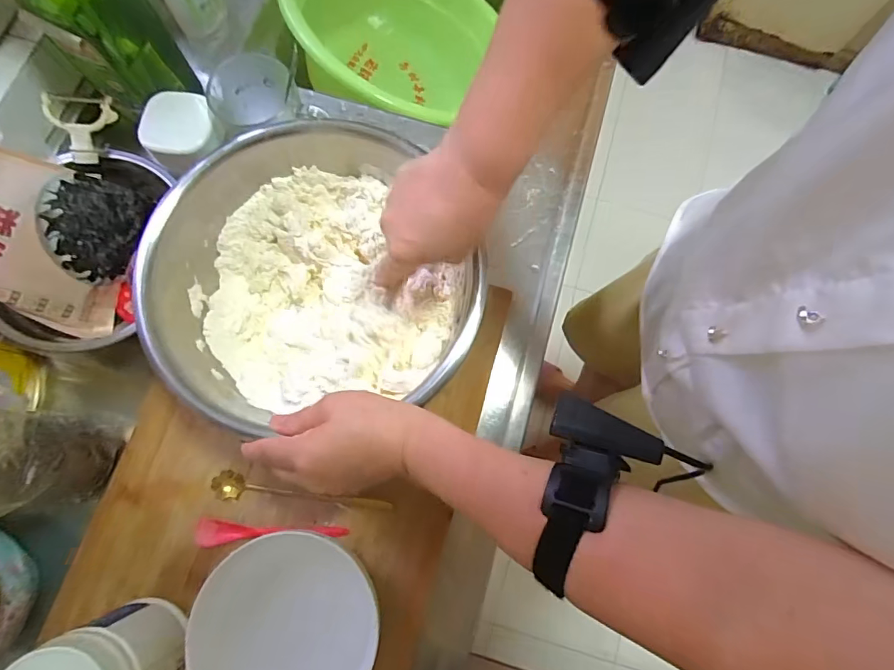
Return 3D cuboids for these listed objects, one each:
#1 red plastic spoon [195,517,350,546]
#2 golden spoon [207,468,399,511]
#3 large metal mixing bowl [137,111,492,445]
[{"bbox_3d":[-0.165,0.189,0.443,0.138,0.012,0.023,4,75,0],"label":"red plastic spoon"},{"bbox_3d":[-0.138,0.149,0.450,0.170,0.017,0.027,4,75,0],"label":"golden spoon"},{"bbox_3d":[-0.130,-0.050,0.446,0.253,0.104,0.247,-24,77,-7],"label":"large metal mixing bowl"}]

